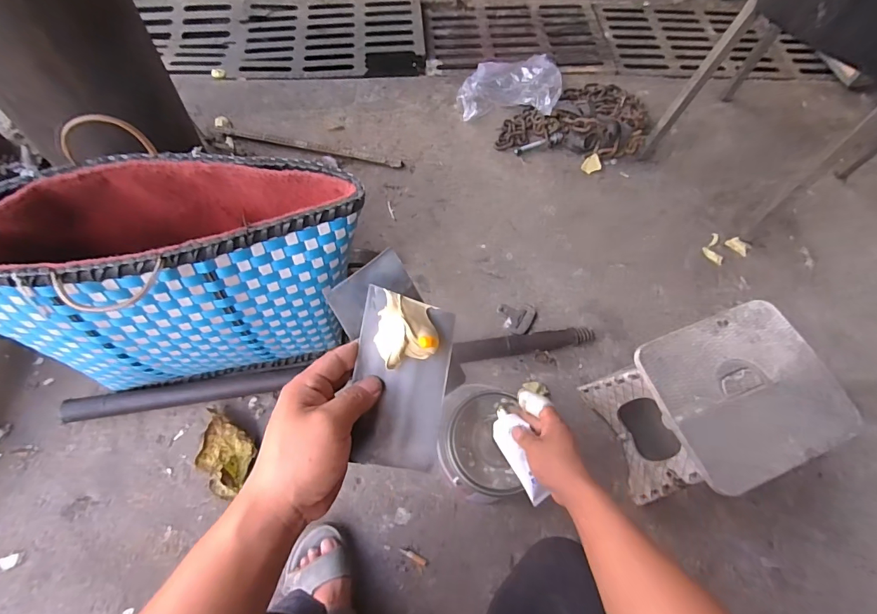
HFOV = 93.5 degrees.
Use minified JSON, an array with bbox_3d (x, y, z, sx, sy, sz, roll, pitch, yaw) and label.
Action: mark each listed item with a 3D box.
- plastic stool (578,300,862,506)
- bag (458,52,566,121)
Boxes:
[{"bbox_3d":[0.451,0.164,0.700,0.263,0.207,0.221,-18,66,-12],"label":"plastic stool"},{"bbox_3d":[0.203,-0.652,1.187,0.285,0.072,0.296,5,63,-1],"label":"bag"}]

